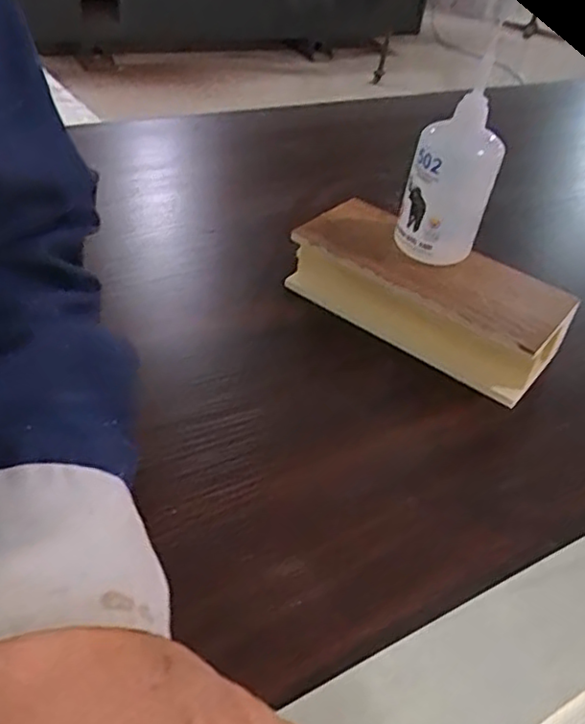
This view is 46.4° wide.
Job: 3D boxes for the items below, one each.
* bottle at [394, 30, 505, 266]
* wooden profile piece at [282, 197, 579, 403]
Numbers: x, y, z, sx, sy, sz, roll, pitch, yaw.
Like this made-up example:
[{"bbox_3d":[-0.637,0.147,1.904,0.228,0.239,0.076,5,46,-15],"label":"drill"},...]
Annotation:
[{"bbox_3d":[0.092,-0.106,0.399,0.050,0.098,0.050,17,40,9],"label":"bottle"},{"bbox_3d":[0.080,-0.042,0.422,0.167,0.047,0.072,29,43,22],"label":"wooden profile piece"}]

